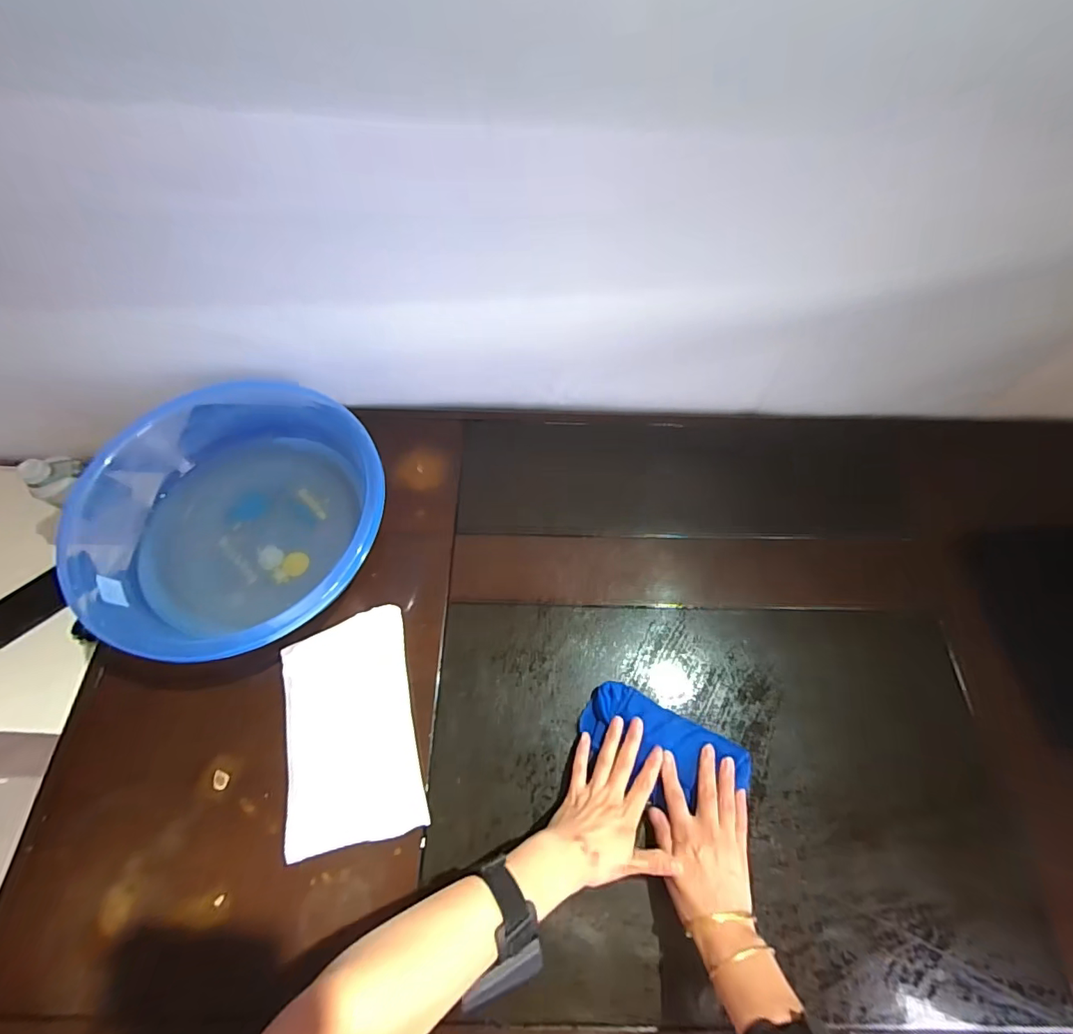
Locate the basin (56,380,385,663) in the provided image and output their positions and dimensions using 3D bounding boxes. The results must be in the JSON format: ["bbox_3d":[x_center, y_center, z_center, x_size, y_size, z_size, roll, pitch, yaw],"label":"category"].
[{"bbox_3d":[-0.330,0.008,0.566,0.277,0.120,0.303,1,63,-1],"label":"basin"}]

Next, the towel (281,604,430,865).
[{"bbox_3d":[-0.200,0.219,0.530,0.133,0.012,0.227,-10,64,-7],"label":"towel"}]

